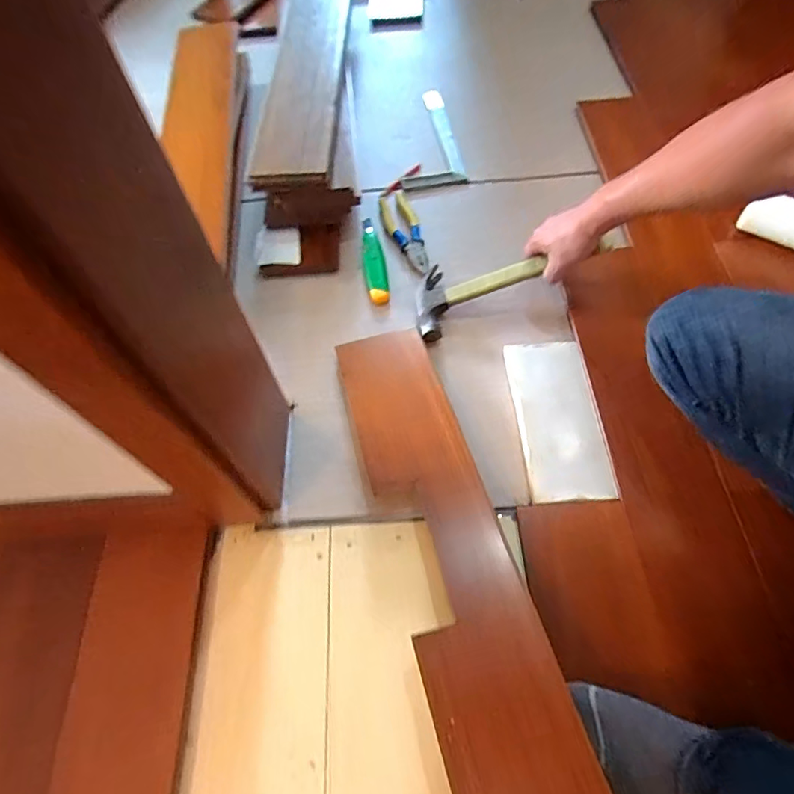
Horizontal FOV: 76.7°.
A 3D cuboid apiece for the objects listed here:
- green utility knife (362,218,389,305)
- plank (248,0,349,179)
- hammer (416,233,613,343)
[{"bbox_3d":[-0.038,-0.229,0.815,0.033,0.032,0.171,-9,61,0],"label":"green utility knife"},{"bbox_3d":[-0.178,-0.723,0.999,0.137,0.044,0.940,6,57,-9],"label":"plank"},{"bbox_3d":[0.159,-0.187,0.749,0.285,0.029,0.125,-20,61,8],"label":"hammer"}]

